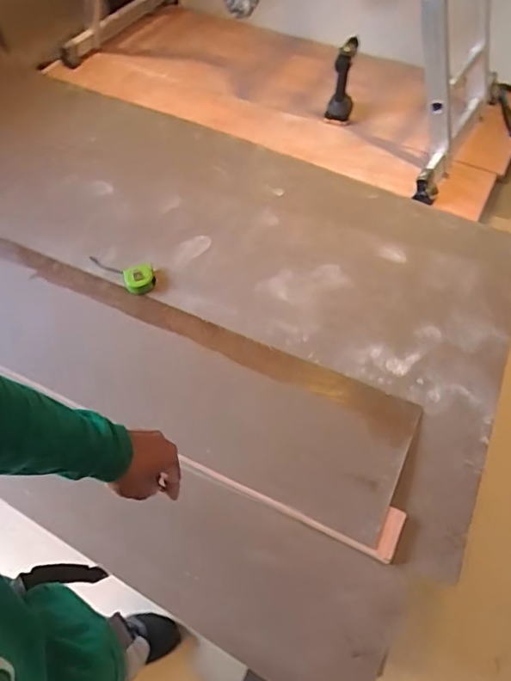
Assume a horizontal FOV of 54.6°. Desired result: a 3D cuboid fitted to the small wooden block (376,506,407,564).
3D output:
[{"bbox_3d":[0.264,0.378,0.964,0.035,0.011,0.098,23,61,14],"label":"small wooden block"}]

